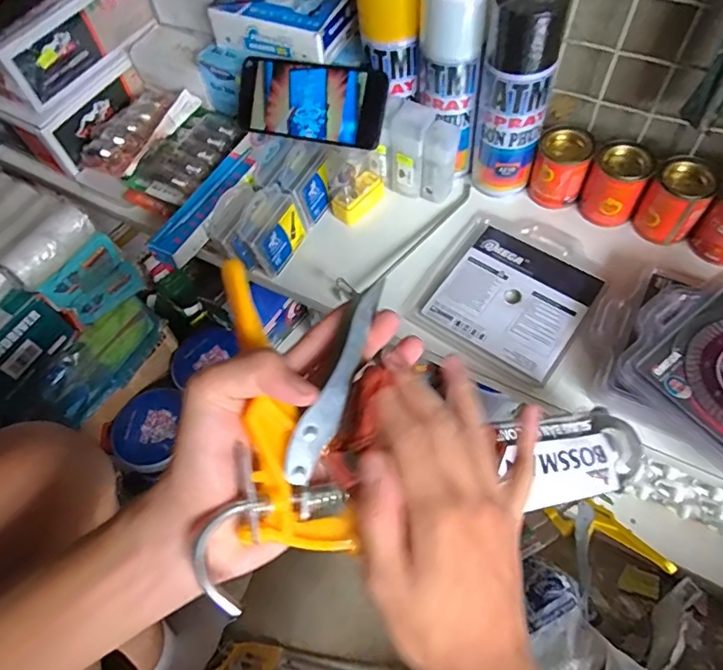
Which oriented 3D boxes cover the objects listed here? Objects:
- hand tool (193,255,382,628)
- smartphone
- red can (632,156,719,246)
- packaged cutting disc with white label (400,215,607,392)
[{"bbox_3d":[-0.033,0.045,0.262,0.082,0.039,0.165,-5,80,2],"label":"hand tool"},{"bbox_3d":[-0.055,-0.241,0.527,0.162,0.073,0.013,14,14,16],"label":"smartphone"},{"bbox_3d":[0.309,-0.130,0.502,0.055,0.066,0.048,33,66,23],"label":"red can"},{"bbox_3d":[0.149,-0.046,0.512,0.157,0.019,0.170,31,65,22],"label":"packaged cutting disc with white label"}]

